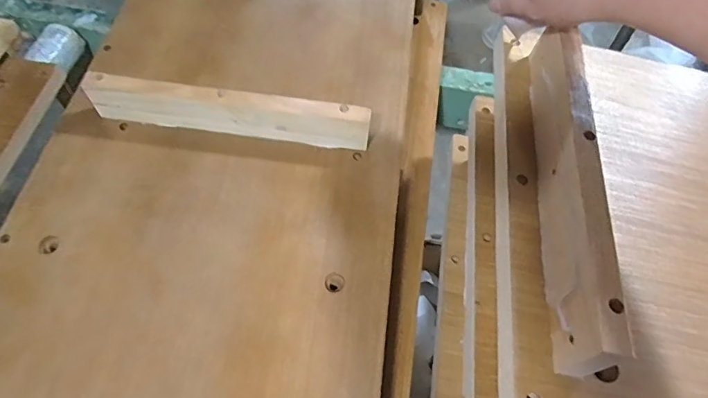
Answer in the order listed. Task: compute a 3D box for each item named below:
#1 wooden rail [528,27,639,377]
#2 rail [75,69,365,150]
[{"bbox_3d":[0.165,-0.021,0.366,0.024,0.058,0.300,9,57,1],"label":"wooden rail"},{"bbox_3d":[-0.138,-0.094,0.527,0.306,0.058,0.022,7,61,0],"label":"rail"}]

